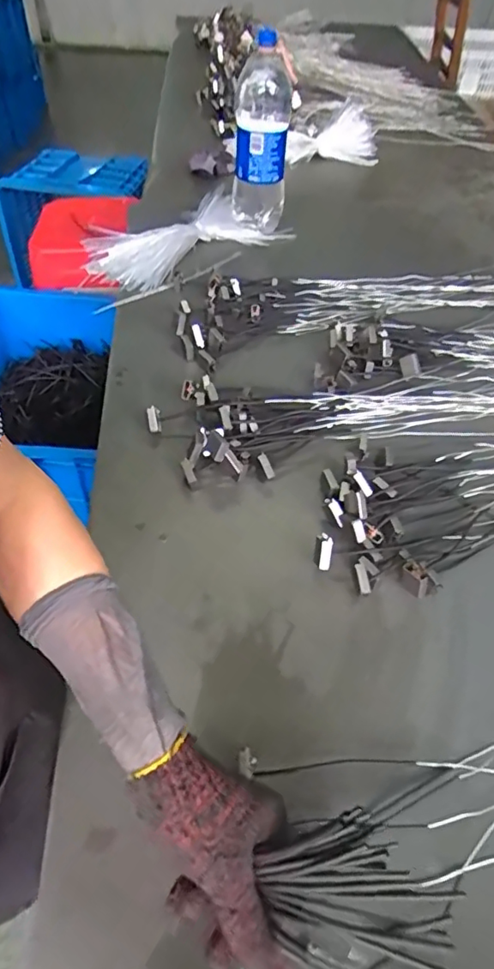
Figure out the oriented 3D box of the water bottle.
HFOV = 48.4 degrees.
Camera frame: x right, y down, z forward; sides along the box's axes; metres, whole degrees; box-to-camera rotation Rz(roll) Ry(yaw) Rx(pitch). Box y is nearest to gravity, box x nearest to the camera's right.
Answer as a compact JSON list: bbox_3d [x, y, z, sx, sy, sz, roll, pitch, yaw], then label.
[{"bbox_3d":[0.027,-0.663,1.055,0.107,0.292,0.087,4,50,1],"label":"water bottle"}]

